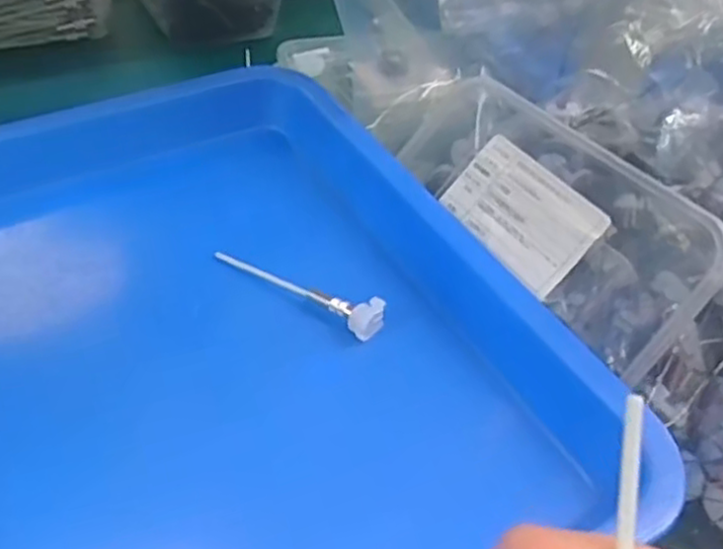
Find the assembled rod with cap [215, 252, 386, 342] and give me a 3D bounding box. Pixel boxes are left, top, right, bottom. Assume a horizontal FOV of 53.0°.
[{"bbox_3d":[-0.033,0.008,0.342,0.090,0.019,0.015,22,45,16],"label":"assembled rod with cap"}]

